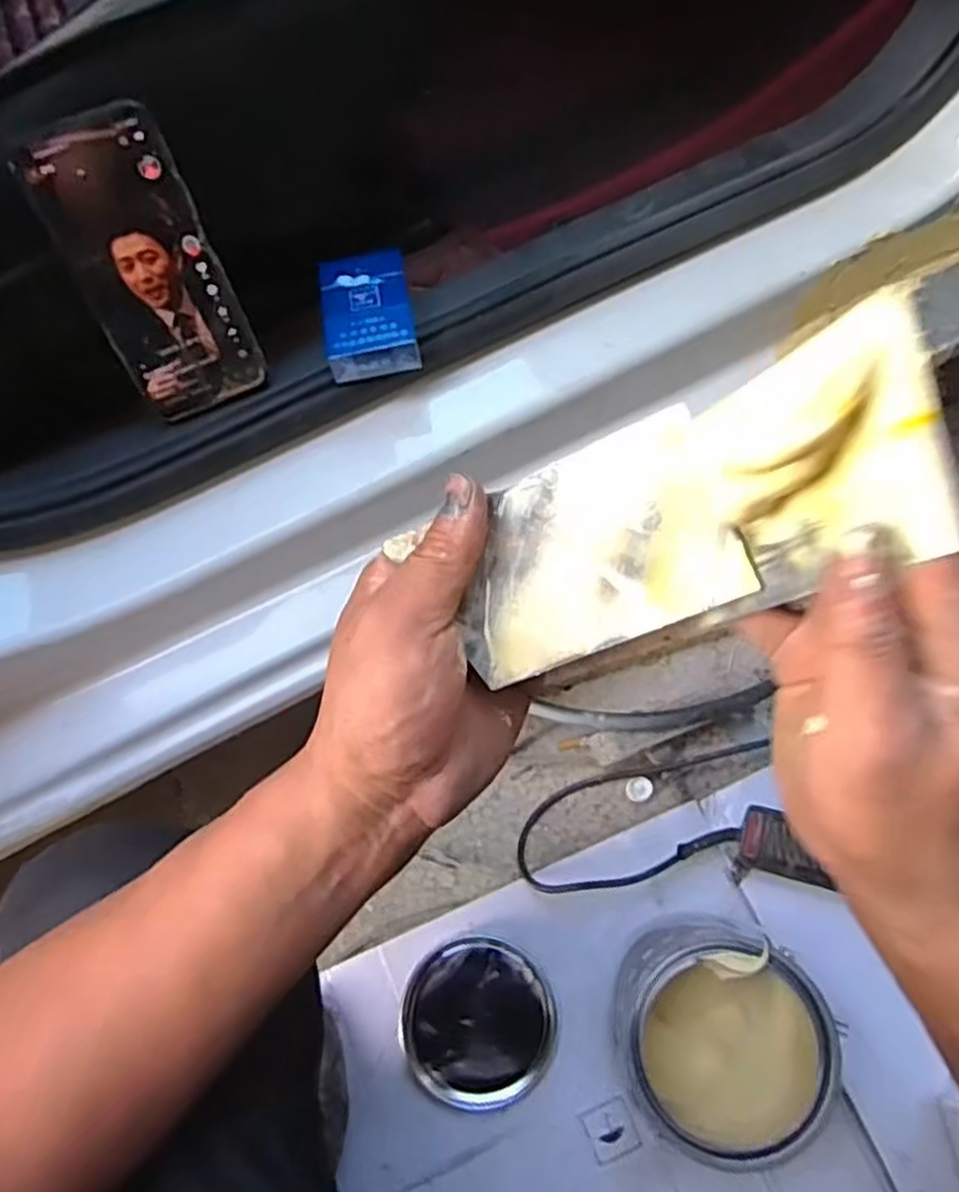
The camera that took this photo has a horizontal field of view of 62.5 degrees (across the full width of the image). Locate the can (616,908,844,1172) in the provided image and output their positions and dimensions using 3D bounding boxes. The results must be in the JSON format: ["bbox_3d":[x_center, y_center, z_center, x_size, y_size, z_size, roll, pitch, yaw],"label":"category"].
[{"bbox_3d":[0.184,0.343,0.627,0.138,0.151,0.148,0,72,1],"label":"can"}]

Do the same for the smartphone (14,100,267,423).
[{"bbox_3d":[-0.186,-0.182,0.453,0.072,0.159,0.007,-22,38,-6],"label":"smartphone"}]

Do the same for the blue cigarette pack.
[{"bbox_3d":[-0.072,-0.181,0.508,0.055,0.023,0.088,-10,72,-2],"label":"blue cigarette pack"}]

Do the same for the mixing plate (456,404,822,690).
[{"bbox_3d":[0.046,-0.016,0.308,0.117,0.009,0.078,-22,84,19],"label":"mixing plate"}]

